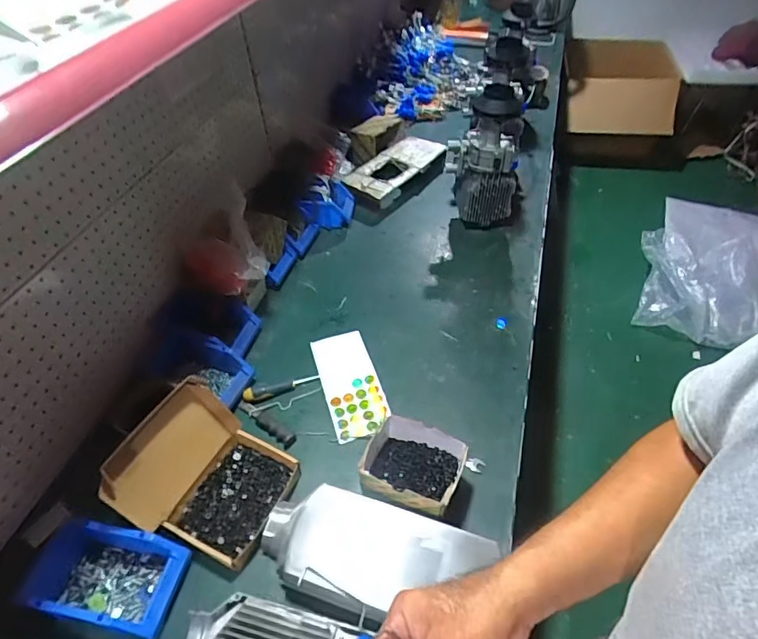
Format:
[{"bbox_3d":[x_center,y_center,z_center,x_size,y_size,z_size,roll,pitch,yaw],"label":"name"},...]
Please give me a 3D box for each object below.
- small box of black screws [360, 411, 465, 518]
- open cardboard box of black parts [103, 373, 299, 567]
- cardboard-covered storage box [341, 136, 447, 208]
[{"bbox_3d":[0.054,0.243,0.758,0.143,0.092,0.124,16,50,17],"label":"small box of black screws"},{"bbox_3d":[-0.259,0.239,0.733,0.201,0.152,0.194,19,51,19],"label":"open cardboard box of black parts"},{"bbox_3d":[0.055,-0.445,1.394,0.144,0.054,0.336,37,60,23],"label":"cardboard-covered storage box"}]

